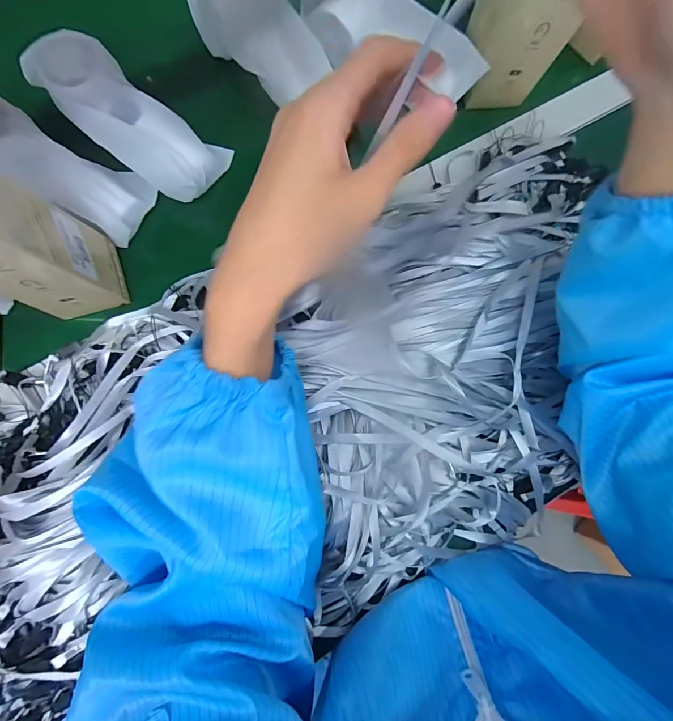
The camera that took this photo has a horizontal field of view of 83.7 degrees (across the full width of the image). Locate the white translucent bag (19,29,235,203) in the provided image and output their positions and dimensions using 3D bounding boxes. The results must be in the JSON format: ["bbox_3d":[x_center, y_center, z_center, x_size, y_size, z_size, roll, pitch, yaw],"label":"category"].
[{"bbox_3d":[-0.188,-0.219,0.332,0.185,0.028,0.068,38,80,-7],"label":"white translucent bag"}]

